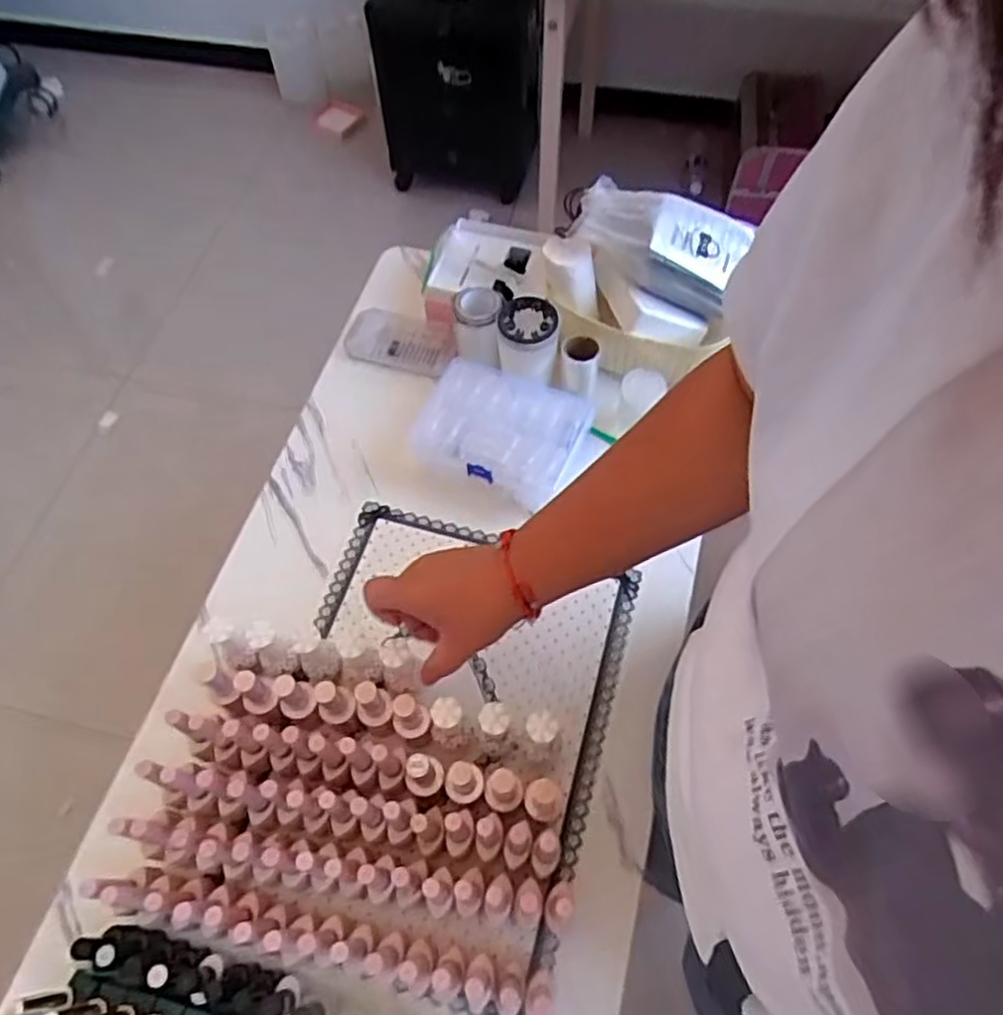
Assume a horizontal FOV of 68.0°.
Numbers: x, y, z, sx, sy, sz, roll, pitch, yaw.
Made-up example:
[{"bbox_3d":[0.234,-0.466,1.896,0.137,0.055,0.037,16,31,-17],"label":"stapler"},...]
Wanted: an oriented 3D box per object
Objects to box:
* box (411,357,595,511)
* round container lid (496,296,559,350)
[{"bbox_3d":[0.000,-0.082,0.764,0.170,0.044,0.124,20,63,12],"label":"box"},{"bbox_3d":[0.027,-0.185,0.749,0.060,0.010,0.067,-10,61,-4],"label":"round container lid"}]

